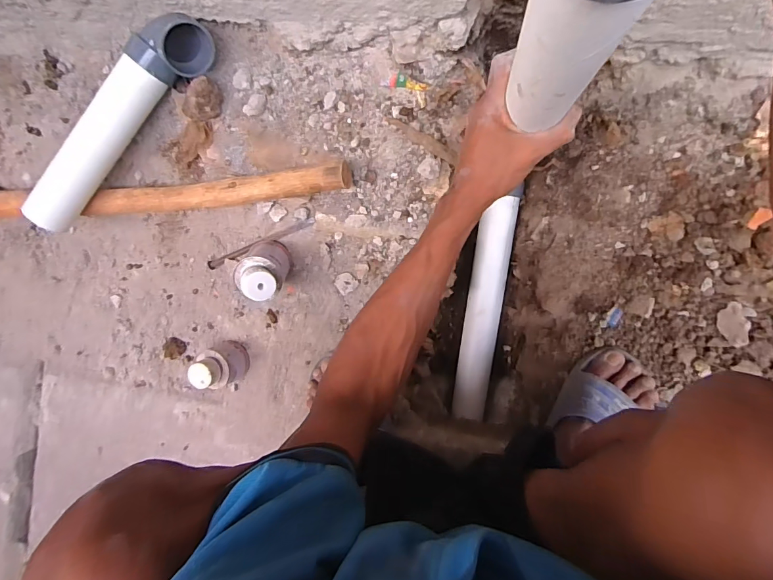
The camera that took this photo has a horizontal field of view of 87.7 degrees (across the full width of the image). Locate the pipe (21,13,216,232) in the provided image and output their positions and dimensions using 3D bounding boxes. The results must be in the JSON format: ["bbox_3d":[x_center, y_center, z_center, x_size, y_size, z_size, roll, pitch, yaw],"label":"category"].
[{"bbox_3d":[-0.376,-0.227,0.547,0.355,0.058,0.076,-44,86,8],"label":"pipe"}]

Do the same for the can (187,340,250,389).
[{"bbox_3d":[-0.260,0.119,0.631,0.061,0.075,0.065,0,93,8],"label":"can"}]

